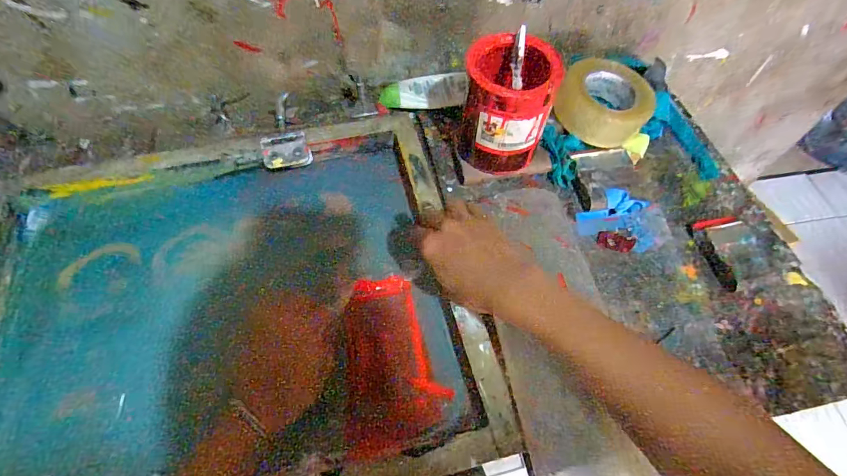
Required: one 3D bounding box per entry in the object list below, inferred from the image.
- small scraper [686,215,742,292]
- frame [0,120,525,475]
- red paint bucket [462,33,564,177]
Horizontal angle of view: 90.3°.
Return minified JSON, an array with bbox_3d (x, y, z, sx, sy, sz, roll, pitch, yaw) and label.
[{"bbox_3d":[0.391,0.018,0.542,0.063,0.019,0.097,-7,62,-6],"label":"small scraper"},{"bbox_3d":[-0.220,0.071,0.484,0.541,0.060,0.429,-10,64,-7],"label":"frame"},{"bbox_3d":[0.103,-0.161,0.548,0.106,0.151,0.110,1,61,-2],"label":"red paint bucket"}]

